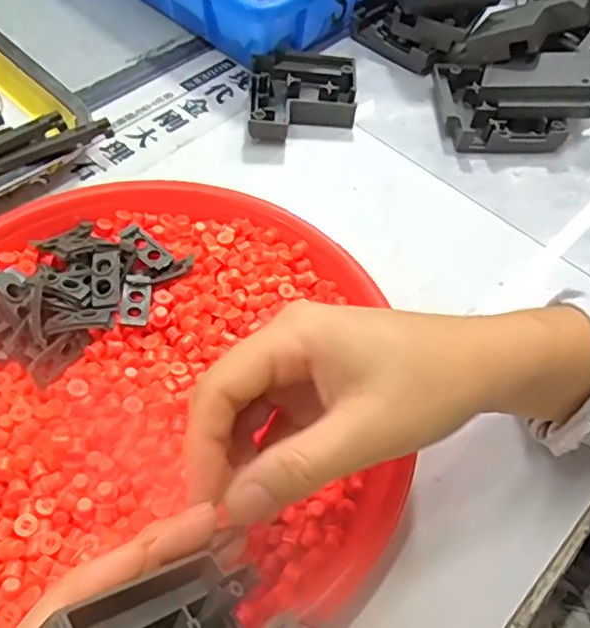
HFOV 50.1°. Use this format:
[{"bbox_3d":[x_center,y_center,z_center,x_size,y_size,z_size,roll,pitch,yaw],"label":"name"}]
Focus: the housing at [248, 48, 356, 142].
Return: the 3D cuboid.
[{"bbox_3d":[0.005,-0.154,0.450,0.073,0.019,0.085,3,56,-2],"label":"housing"}]

